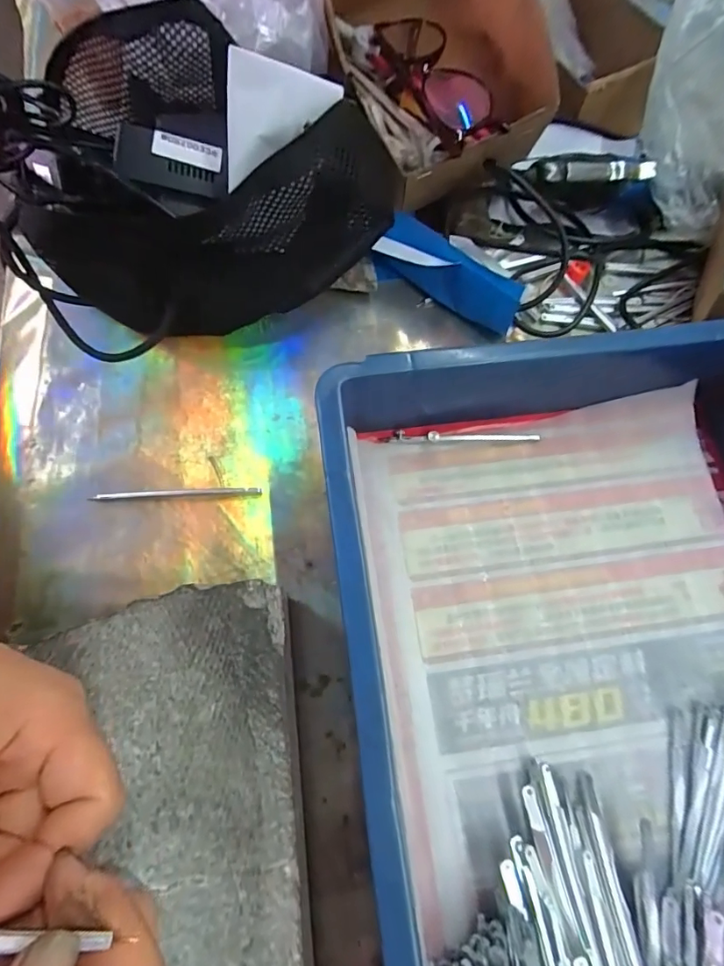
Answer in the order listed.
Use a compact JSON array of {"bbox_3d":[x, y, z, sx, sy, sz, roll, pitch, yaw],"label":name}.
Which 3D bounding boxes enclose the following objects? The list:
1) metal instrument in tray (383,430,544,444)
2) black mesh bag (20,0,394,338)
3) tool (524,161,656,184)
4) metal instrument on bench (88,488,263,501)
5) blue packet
[{"bbox_3d":[0.068,-0.032,0.330,0.105,0.009,0.007,-1,71,-3],"label":"metal instrument in tray"},{"bbox_3d":[-0.094,-0.191,0.327,0.219,0.116,0.154,9,71,1],"label":"black mesh bag"},{"bbox_3d":[0.170,-0.231,0.364,0.098,0.018,0.018,-5,70,-4],"label":"tool"},{"bbox_3d":[-0.119,0.007,0.315,0.106,0.006,0.006,-2,71,-3],"label":"metal instrument on bench"},{"bbox_3d":[0.063,-0.149,0.353,0.107,0.050,0.028,27,72,7],"label":"blue packet"}]

